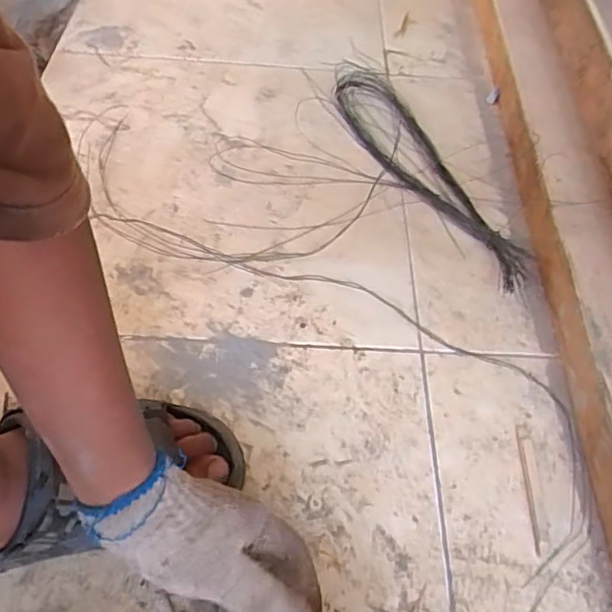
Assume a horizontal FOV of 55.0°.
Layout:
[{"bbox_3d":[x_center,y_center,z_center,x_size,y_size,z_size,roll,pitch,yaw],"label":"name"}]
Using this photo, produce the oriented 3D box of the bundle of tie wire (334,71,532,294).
[{"bbox_3d":[0.141,-0.175,0.740,0.098,0.025,0.420,-16,57,-15],"label":"bundle of tie wire"}]

